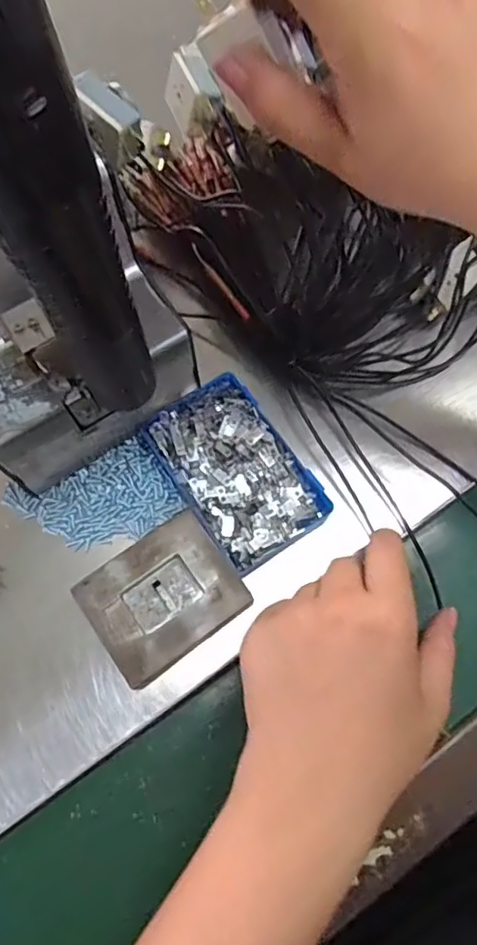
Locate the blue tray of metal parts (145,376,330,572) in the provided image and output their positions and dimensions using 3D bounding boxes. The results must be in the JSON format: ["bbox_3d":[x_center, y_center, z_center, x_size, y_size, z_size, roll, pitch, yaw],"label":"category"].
[{"bbox_3d":[-0.002,-0.002,0.356,0.069,0.014,0.113,-33,74,-10],"label":"blue tray of metal parts"}]

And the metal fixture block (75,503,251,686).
[{"bbox_3d":[-0.041,0.069,0.325,0.077,0.029,0.064,-35,75,-10],"label":"metal fixture block"}]

